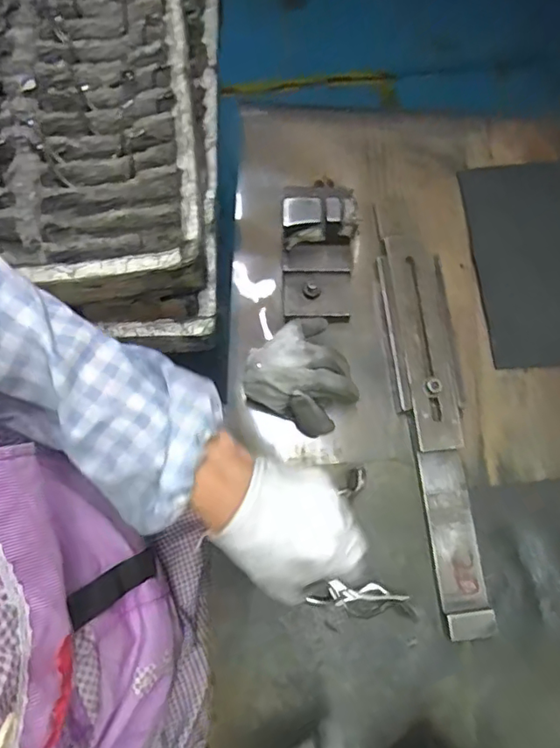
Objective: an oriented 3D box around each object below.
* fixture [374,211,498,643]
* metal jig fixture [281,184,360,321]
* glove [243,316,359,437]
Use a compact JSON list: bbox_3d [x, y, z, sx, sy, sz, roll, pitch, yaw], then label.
[{"bbox_3d":[0.137,0.040,0.488,0.060,0.022,0.347,-7,77,-4],"label":"fixture"},{"bbox_3d":[0.034,-0.100,0.492,0.064,0.073,0.092,1,76,-2],"label":"metal jig fixture"},{"bbox_3d":[0.021,0.001,0.475,0.096,0.061,0.080,29,77,5],"label":"glove"}]

